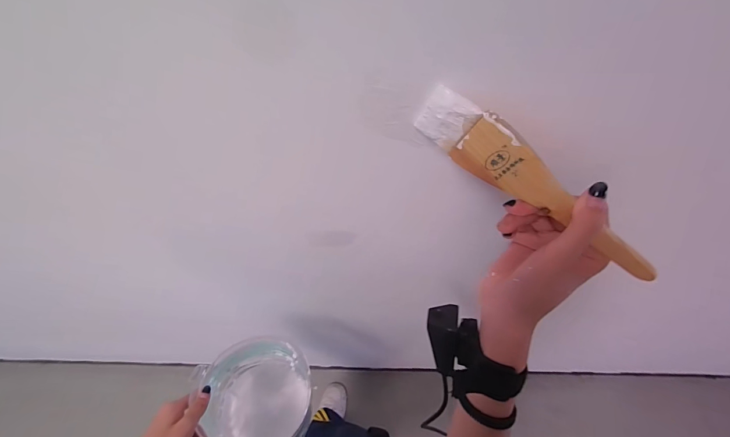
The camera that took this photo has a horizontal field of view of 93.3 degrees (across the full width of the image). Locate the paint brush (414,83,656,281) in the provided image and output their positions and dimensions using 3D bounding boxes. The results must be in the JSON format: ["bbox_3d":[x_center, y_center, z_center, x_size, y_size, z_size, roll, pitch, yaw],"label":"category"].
[{"bbox_3d":[0.121,-0.021,0.246,0.194,0.047,0.011,37,66,-3],"label":"paint brush"}]

